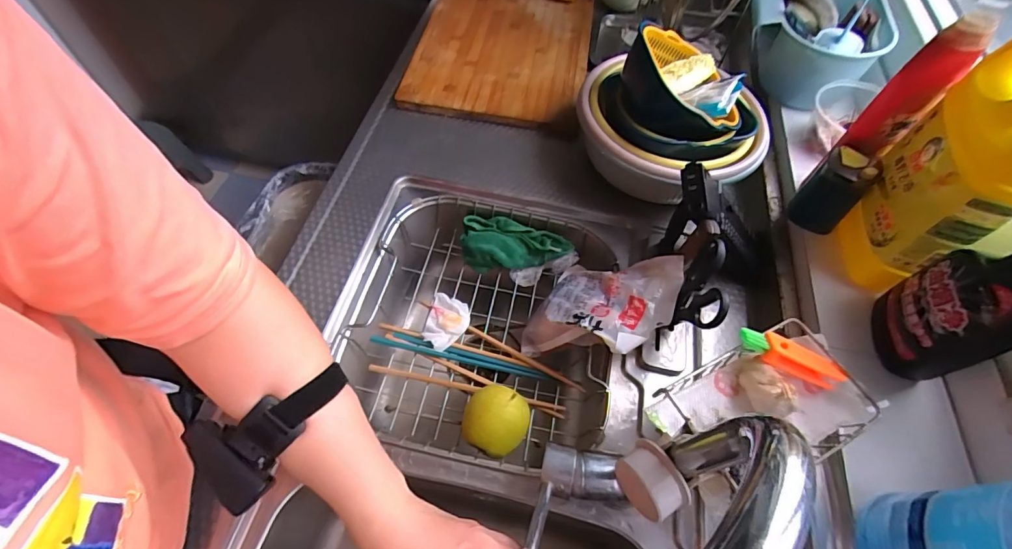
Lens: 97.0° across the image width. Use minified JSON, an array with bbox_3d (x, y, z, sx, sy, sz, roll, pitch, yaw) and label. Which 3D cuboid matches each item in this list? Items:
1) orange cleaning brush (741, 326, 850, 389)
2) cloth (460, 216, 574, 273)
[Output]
[{"bbox_3d":[0.246,0.074,0.387,0.093,0.019,0.027,25,62,-3],"label":"orange cleaning brush"},{"bbox_3d":[0.013,-0.040,0.622,0.147,0.022,0.073,4,79,1],"label":"cloth"}]

